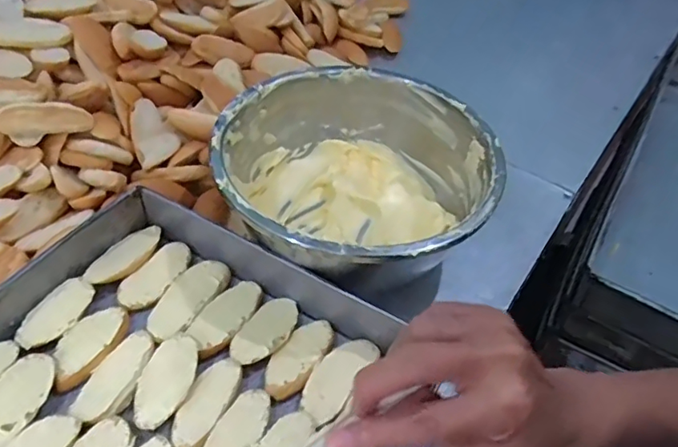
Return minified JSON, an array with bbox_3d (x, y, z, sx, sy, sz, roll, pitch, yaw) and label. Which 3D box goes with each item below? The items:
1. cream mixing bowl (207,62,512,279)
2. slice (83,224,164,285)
[{"bbox_3d":[0.015,-0.041,0.581,0.275,0.115,0.277,3,46,-3],"label":"cream mixing bowl"},{"bbox_3d":[-0.216,0.033,0.551,0.044,0.017,0.081,32,51,22],"label":"slice"}]

